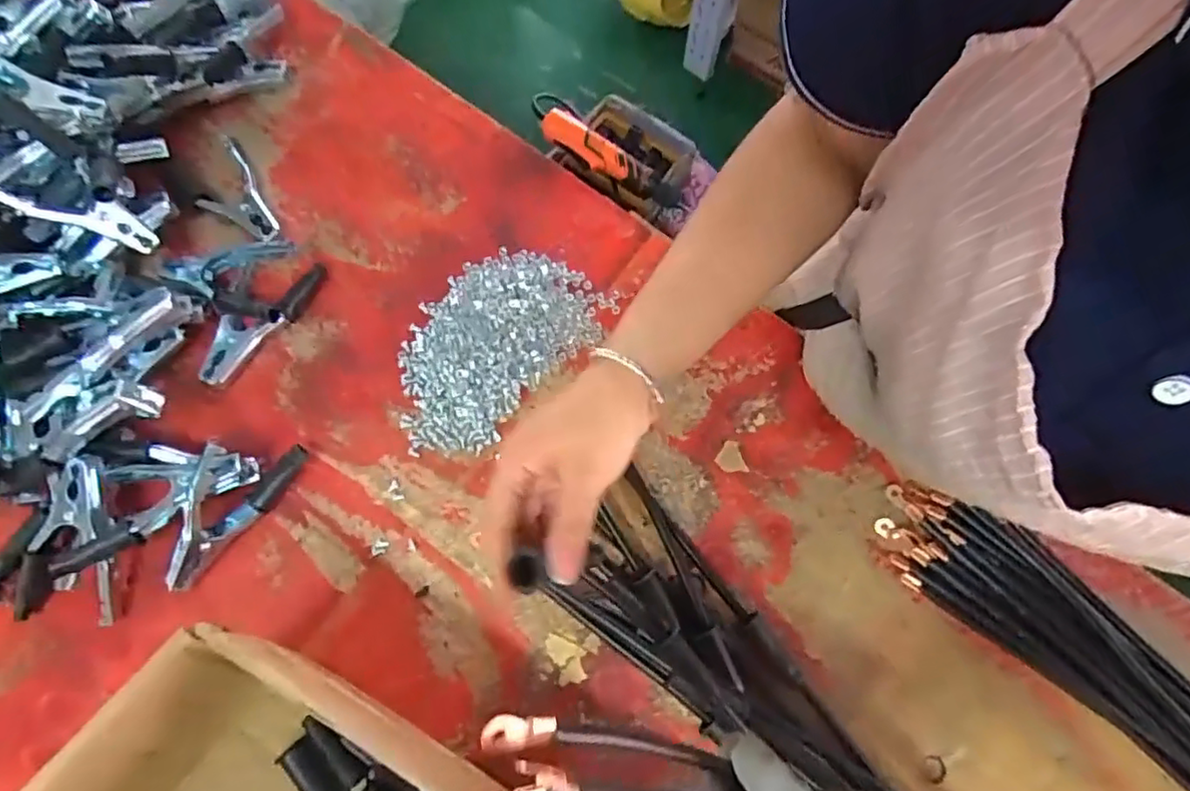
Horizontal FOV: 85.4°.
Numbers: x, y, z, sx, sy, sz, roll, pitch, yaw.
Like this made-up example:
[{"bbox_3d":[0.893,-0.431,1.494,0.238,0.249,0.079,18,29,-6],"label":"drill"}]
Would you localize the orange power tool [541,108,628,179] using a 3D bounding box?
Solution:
[{"bbox_3d":[-0.015,-0.368,0.943,0.137,0.032,0.043,37,76,10],"label":"orange power tool"}]

